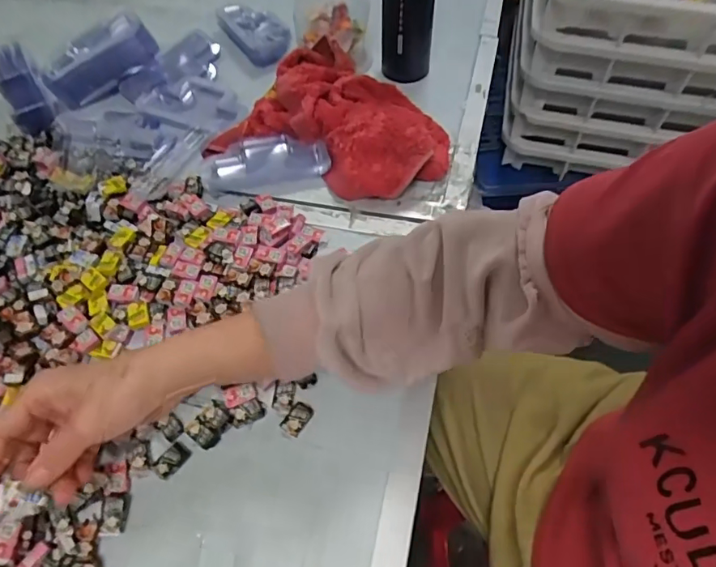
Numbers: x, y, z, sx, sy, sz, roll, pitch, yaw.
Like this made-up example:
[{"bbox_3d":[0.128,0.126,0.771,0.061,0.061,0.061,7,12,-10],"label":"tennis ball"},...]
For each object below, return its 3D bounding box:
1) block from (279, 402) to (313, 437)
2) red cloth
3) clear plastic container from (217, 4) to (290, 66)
[{"bbox_3d":[-0.050,0.110,0.417,0.018,0.004,0.027,29,62,17],"label":"block"},{"bbox_3d":[-0.017,-0.188,0.586,0.255,0.052,0.183,22,60,14],"label":"red cloth"},{"bbox_3d":[-0.147,-0.351,0.717,0.066,0.034,0.107,-33,63,-19],"label":"clear plastic container"}]

